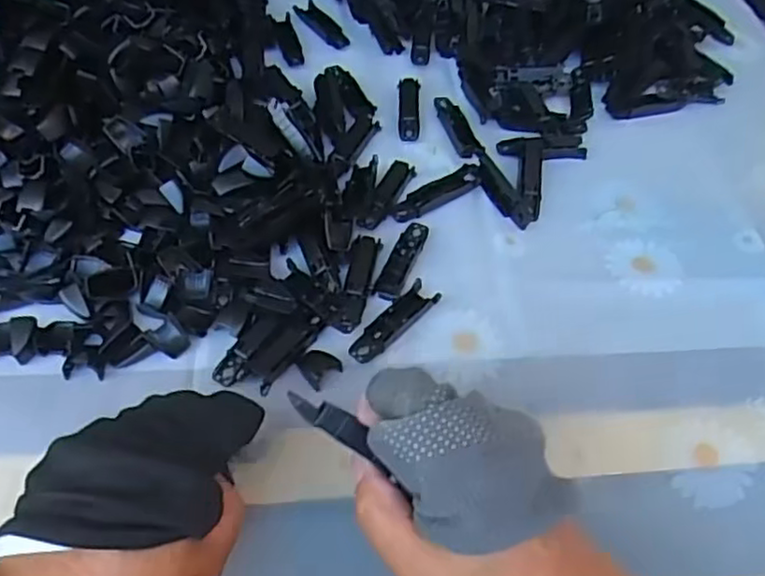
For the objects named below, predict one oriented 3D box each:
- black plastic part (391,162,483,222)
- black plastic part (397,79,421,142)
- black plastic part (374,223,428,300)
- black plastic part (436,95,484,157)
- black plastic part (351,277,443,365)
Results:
[{"bbox_3d":[0.038,-0.065,0.462,0.071,0.008,0.016,-27,58,-24],"label":"black plastic part"},{"bbox_3d":[0.020,-0.137,0.515,0.017,0.009,0.065,4,51,-2],"label":"black plastic part"},{"bbox_3d":[0.013,-0.019,0.425,0.016,0.004,0.066,20,52,11],"label":"black plastic part"},{"bbox_3d":[0.055,-0.121,0.507,0.020,0.006,0.067,-9,53,-12],"label":"black plastic part"},{"bbox_3d":[0.008,0.019,0.392,0.019,0.004,0.064,34,56,21],"label":"black plastic part"}]

